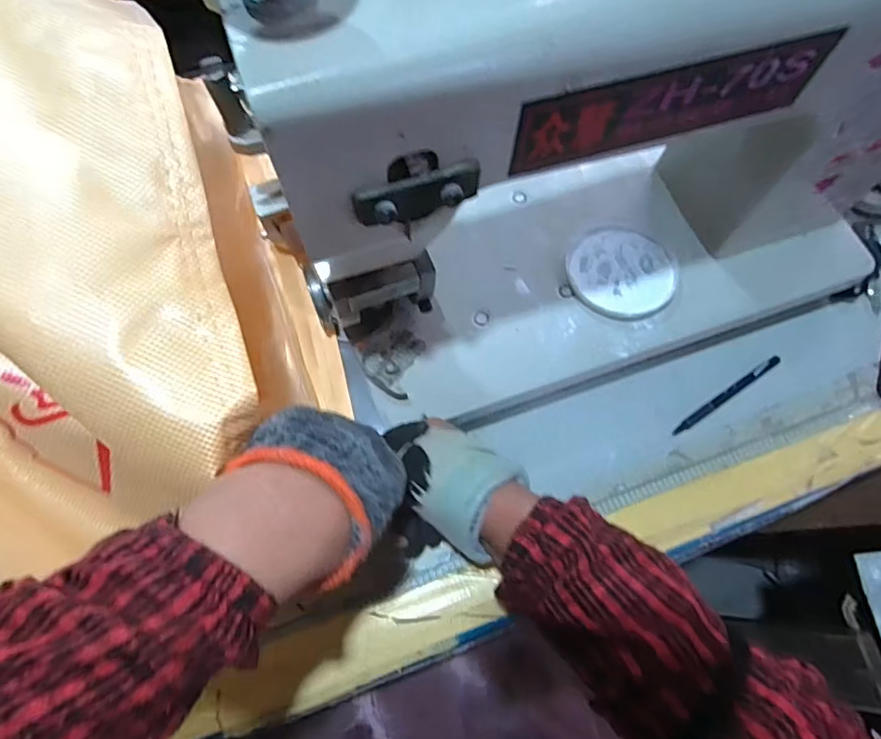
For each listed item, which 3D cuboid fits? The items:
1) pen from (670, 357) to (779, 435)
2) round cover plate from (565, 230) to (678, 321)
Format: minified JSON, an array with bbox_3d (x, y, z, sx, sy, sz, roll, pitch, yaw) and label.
[{"bbox_3d":[0.249,0.021,0.456,0.119,0.007,0.008,-31,73,-12],"label":"pen"},{"bbox_3d":[0.150,-0.081,0.436,0.085,0.006,0.082,0,69,-1],"label":"round cover plate"}]

